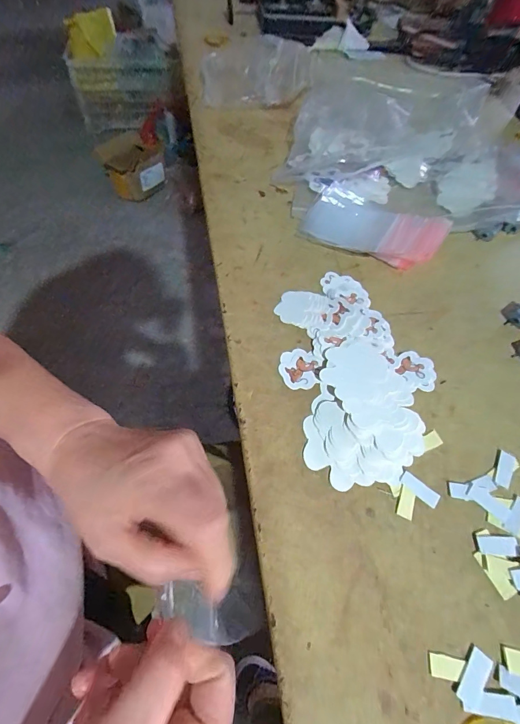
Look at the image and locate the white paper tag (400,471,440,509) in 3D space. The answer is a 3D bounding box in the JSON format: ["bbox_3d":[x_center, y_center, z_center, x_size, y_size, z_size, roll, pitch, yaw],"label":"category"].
[{"bbox_3d":[0.115,0.091,0.257,0.028,0.004,0.011,34,61,18],"label":"white paper tag"}]

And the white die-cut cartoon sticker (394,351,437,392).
[{"bbox_3d":[0.137,0.007,0.314,0.034,0.007,0.033,19,57,9],"label":"white die-cut cartoon sticker"}]

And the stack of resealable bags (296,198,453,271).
[{"bbox_3d":[0.127,-0.154,0.407,0.149,0.029,0.083,27,59,14],"label":"stack of resealable bags"}]

